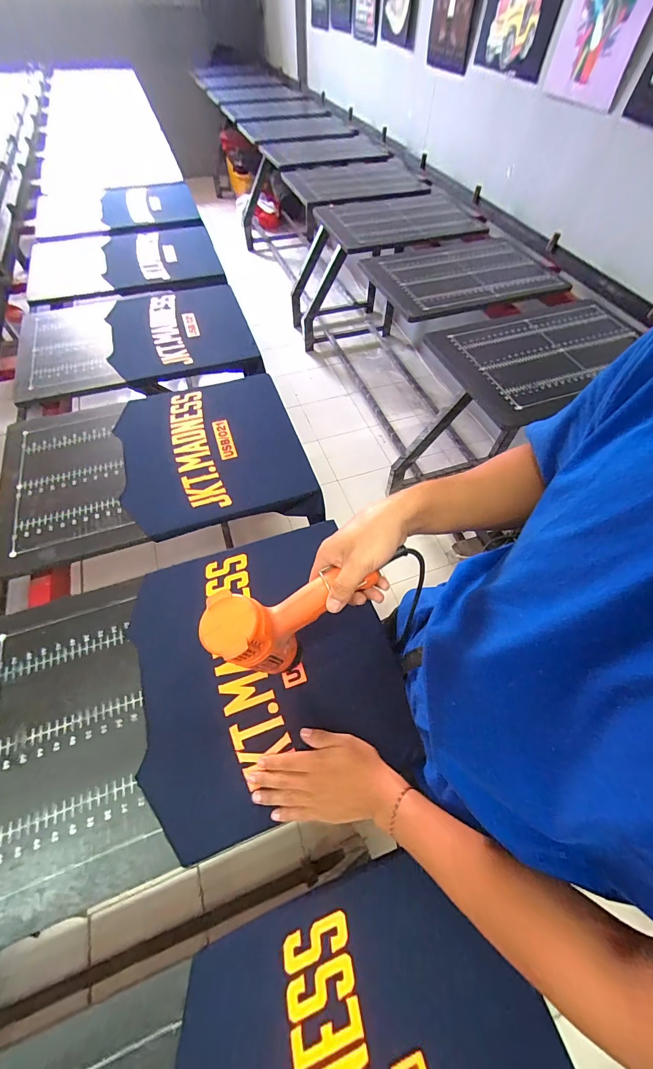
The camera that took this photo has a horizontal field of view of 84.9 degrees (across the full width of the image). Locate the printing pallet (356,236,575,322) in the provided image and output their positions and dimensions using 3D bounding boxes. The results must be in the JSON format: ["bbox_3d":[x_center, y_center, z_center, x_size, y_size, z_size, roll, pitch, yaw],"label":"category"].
[{"bbox_3d":[0.470,-0.923,1.243,0.578,0.013,0.446,-16,60,-11],"label":"printing pallet"}]

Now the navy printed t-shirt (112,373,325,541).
[{"bbox_3d":[-0.249,-0.186,0.785,0.368,0.056,0.440,-17,60,-11],"label":"navy printed t-shirt"}]

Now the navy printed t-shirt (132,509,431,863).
[{"bbox_3d":[-0.093,0.184,0.557,0.373,0.030,0.407,-17,59,-9],"label":"navy printed t-shirt"}]

